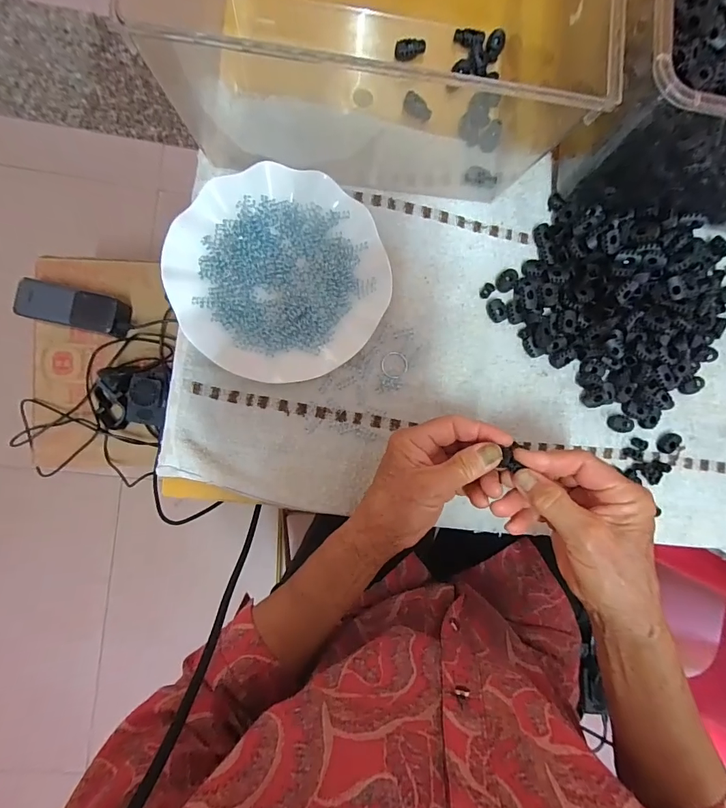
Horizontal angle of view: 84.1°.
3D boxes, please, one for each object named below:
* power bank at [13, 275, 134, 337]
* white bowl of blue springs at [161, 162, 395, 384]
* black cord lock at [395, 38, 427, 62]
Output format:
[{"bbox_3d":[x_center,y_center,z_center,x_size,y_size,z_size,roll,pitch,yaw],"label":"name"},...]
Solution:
[{"bbox_3d":[-0.413,-0.137,0.580,0.138,0.053,0.054,13,88,-17],"label":"power bank"},{"bbox_3d":[-0.072,-0.114,0.357,0.175,0.034,0.180,0,90,-6],"label":"white bowl of blue springs"},{"bbox_3d":[0.045,-0.337,0.382,0.029,0.011,0.011,-15,91,-6],"label":"black cord lock"}]

